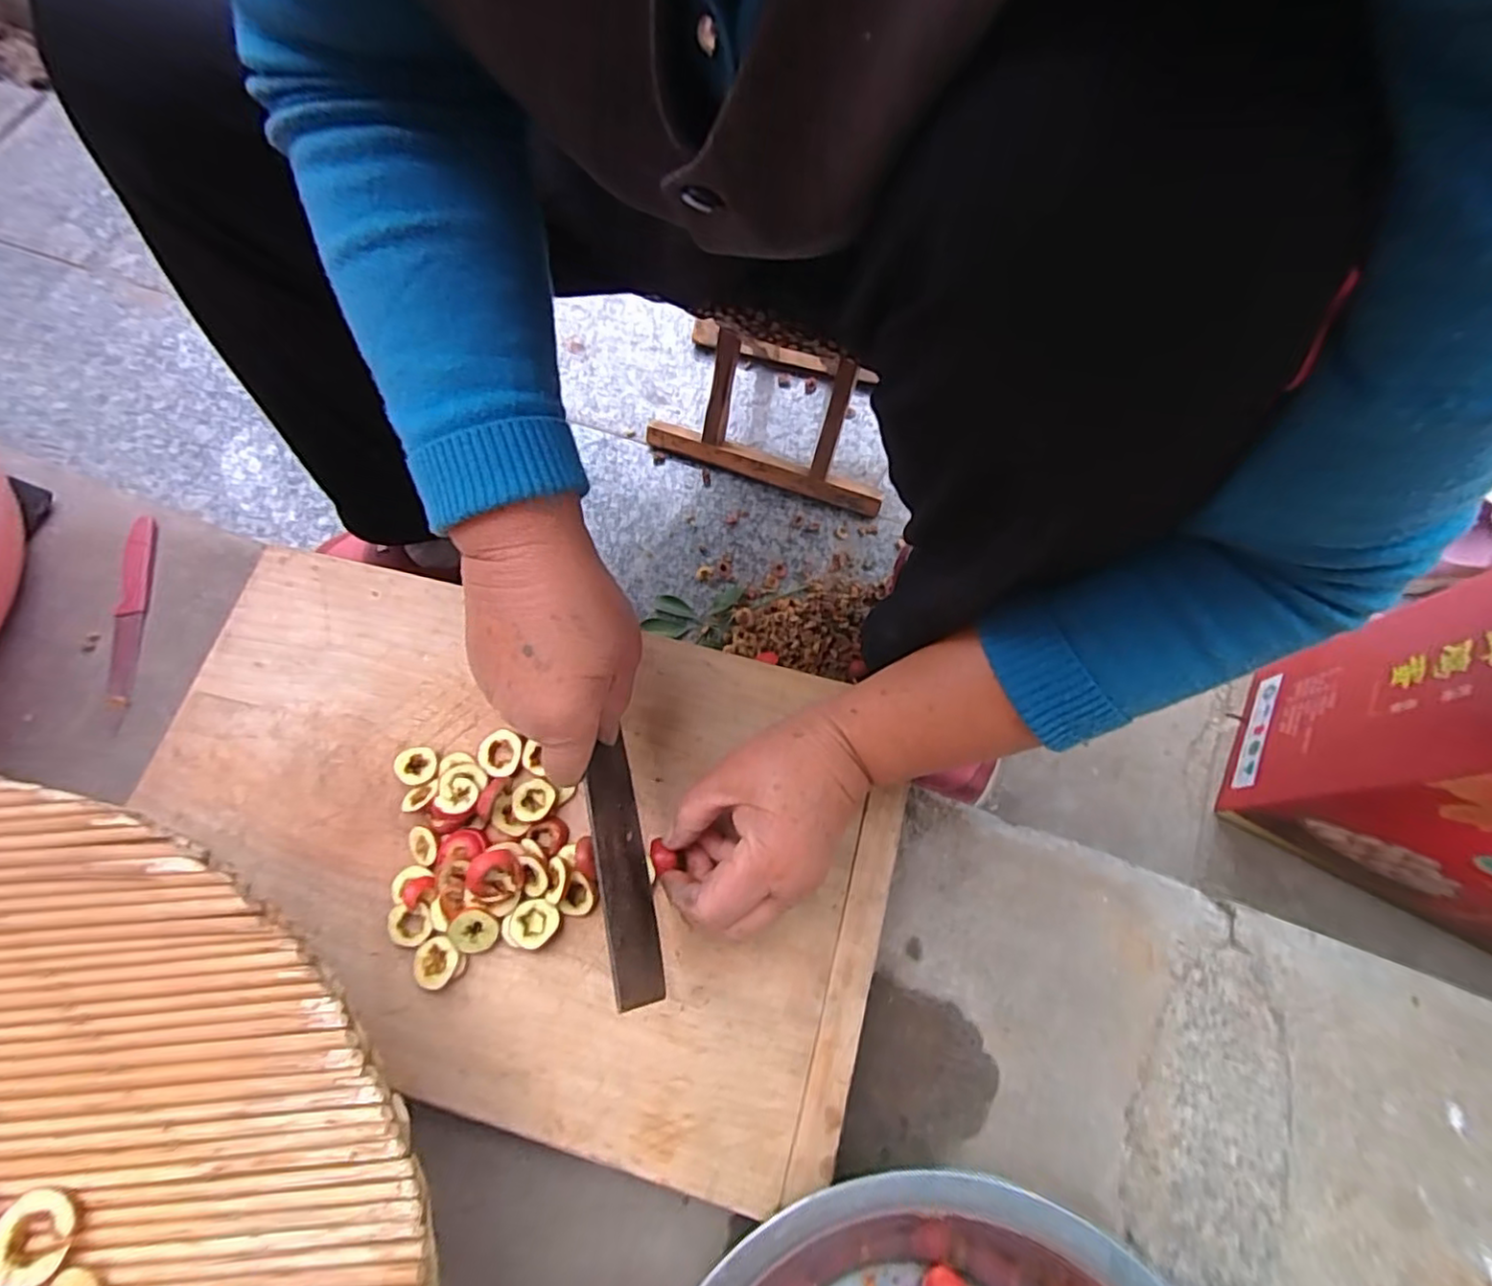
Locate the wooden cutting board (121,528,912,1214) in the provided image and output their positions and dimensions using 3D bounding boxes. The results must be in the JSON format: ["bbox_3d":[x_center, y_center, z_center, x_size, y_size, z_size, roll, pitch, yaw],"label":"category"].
[{"bbox_3d":[-0.145,0.108,0.380,0.451,0.022,0.273,14,72,6],"label":"wooden cutting board"}]

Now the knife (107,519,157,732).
[{"bbox_3d":[-0.453,-0.019,0.474,0.021,0.007,0.171,-10,71,-2],"label":"knife"}]

